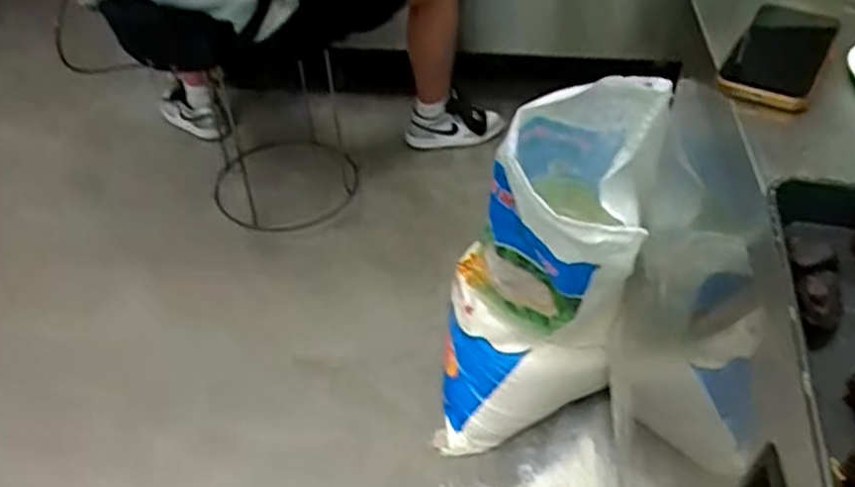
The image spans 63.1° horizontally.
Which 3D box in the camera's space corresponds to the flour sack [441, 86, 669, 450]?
[{"bbox_3d":[0.163,0.065,1.037,0.265,0.634,0.268,5,44,7],"label":"flour sack"}]

